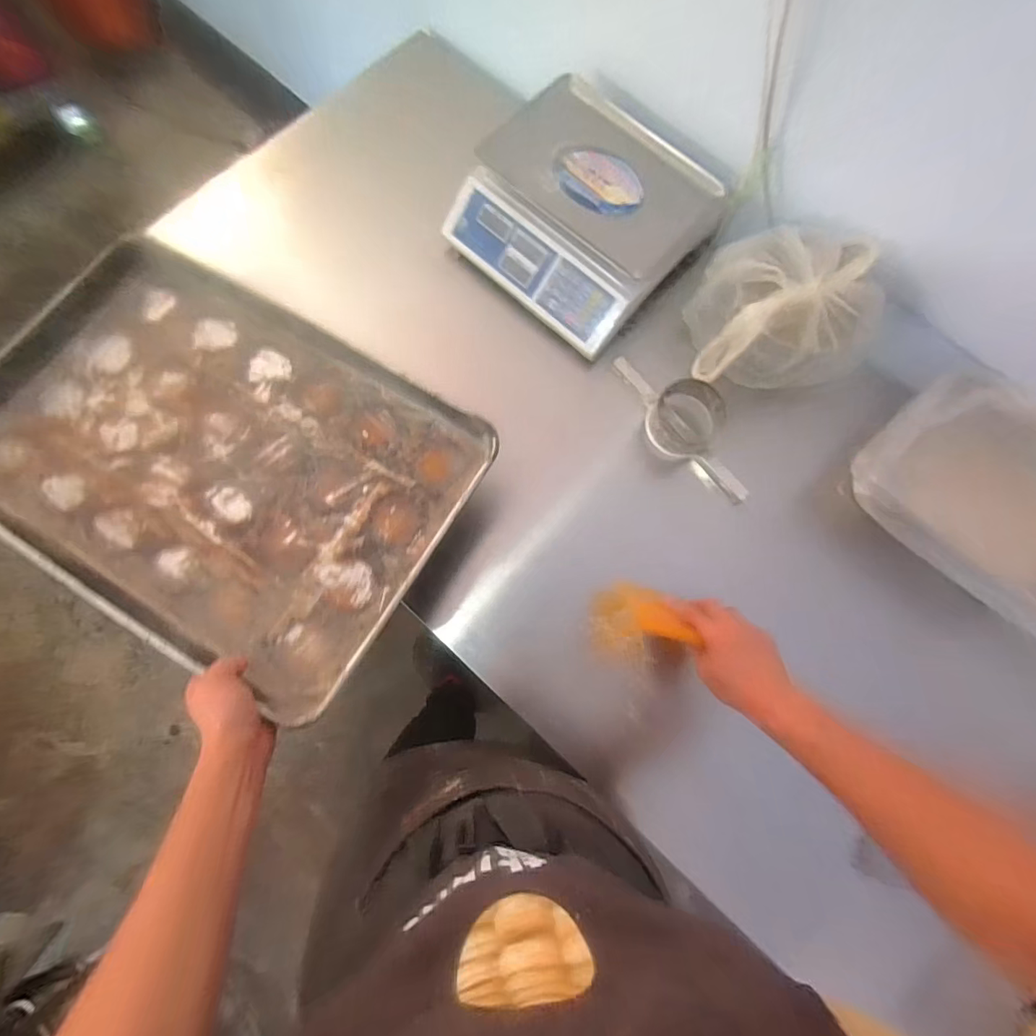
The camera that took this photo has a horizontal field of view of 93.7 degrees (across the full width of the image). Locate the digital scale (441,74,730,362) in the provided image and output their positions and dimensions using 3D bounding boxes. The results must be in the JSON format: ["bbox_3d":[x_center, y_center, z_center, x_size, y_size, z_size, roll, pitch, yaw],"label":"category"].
[{"bbox_3d":[0.101,-0.484,0.776,0.327,0.122,0.312,40,74,10],"label":"digital scale"}]

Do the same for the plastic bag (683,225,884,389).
[{"bbox_3d":[0.402,-0.313,0.732,0.266,0.144,0.183,2,71,-2],"label":"plastic bag"}]

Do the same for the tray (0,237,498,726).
[{"bbox_3d":[-0.382,-0.087,0.604,0.642,0.053,0.404,29,76,6],"label":"tray"}]

